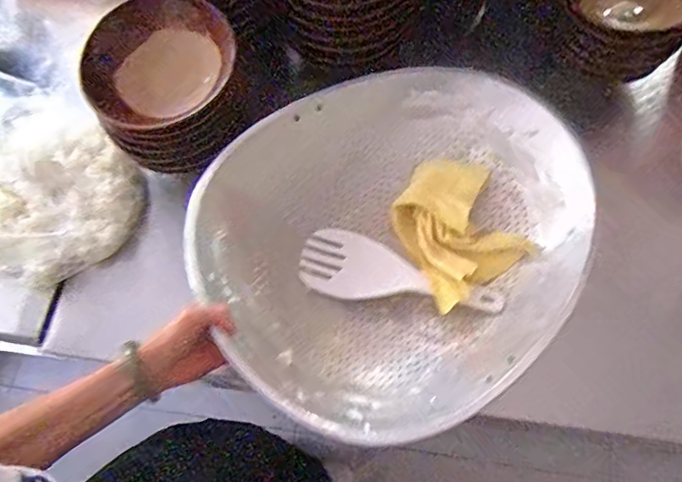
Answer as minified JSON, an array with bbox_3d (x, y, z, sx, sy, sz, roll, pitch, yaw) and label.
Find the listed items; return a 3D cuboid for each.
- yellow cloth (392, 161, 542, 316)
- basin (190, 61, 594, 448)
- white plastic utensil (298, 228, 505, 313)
[{"bbox_3d":[0.157,-0.004,0.647,0.142,0.044,0.155,-24,70,-6],"label":"yellow cloth"},{"bbox_3d":[0.080,-0.013,0.625,0.474,0.125,0.399,-34,72,-10],"label":"basin"},{"bbox_3d":[0.073,0.040,0.647,0.247,0.016,0.088,10,70,6],"label":"white plastic utensil"}]

